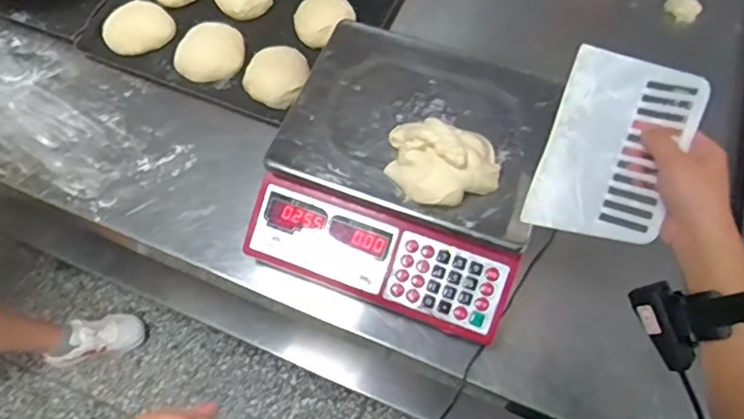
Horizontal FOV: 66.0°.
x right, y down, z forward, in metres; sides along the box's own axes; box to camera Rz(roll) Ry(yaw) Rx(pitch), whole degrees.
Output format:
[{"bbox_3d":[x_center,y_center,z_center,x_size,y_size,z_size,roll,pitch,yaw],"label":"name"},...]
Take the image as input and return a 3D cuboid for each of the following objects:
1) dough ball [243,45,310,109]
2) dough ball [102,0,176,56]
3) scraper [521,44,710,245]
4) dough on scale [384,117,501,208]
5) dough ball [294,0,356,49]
[{"bbox_3d":[-0.130,-0.184,0.788,0.085,0.036,0.089,0,64,1],"label":"dough ball"},{"bbox_3d":[-0.341,-0.264,0.837,0.099,0.032,0.075,-17,65,-7],"label":"dough ball"},{"bbox_3d":[0.214,-0.056,0.512,0.112,0.008,0.162,21,94,31],"label":"scraper"},{"bbox_3d":[0.075,-0.048,0.599,0.116,0.049,0.087,11,65,7],"label":"dough on scale"},{"bbox_3d":[-0.072,-0.277,0.841,0.075,0.048,0.081,0,64,1],"label":"dough ball"}]

